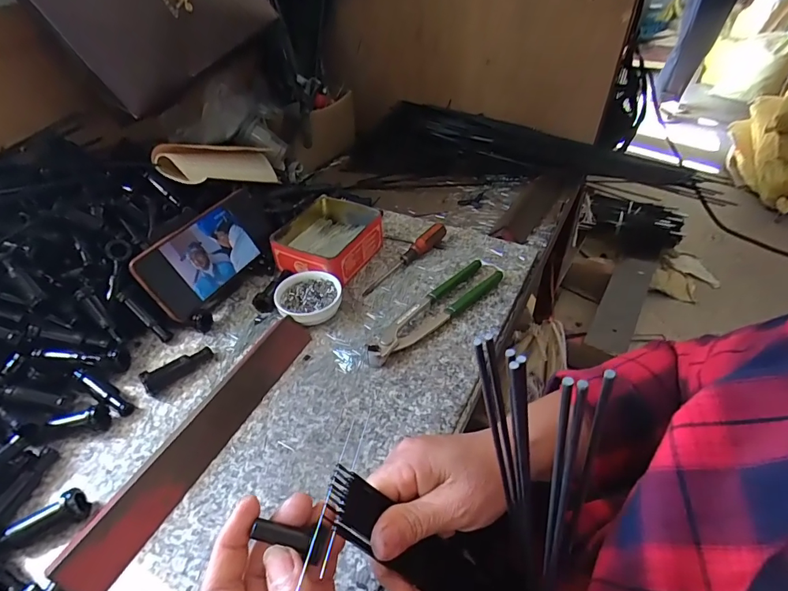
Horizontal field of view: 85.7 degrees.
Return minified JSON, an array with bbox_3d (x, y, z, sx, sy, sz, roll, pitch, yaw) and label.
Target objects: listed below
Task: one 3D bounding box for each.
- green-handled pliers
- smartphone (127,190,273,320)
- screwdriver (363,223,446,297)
[{"bbox_3d":[0.042,0.012,0.468,0.195,0.017,0.048,-34,51,-30],"label":"green-handled pliers"},{"bbox_3d":[-0.203,-0.054,0.478,0.009,0.077,0.170,-7,35,38],"label":"smartphone"},{"bbox_3d":[0.015,-0.048,0.532,0.018,0.024,0.149,29,51,30],"label":"screwdriver"}]

